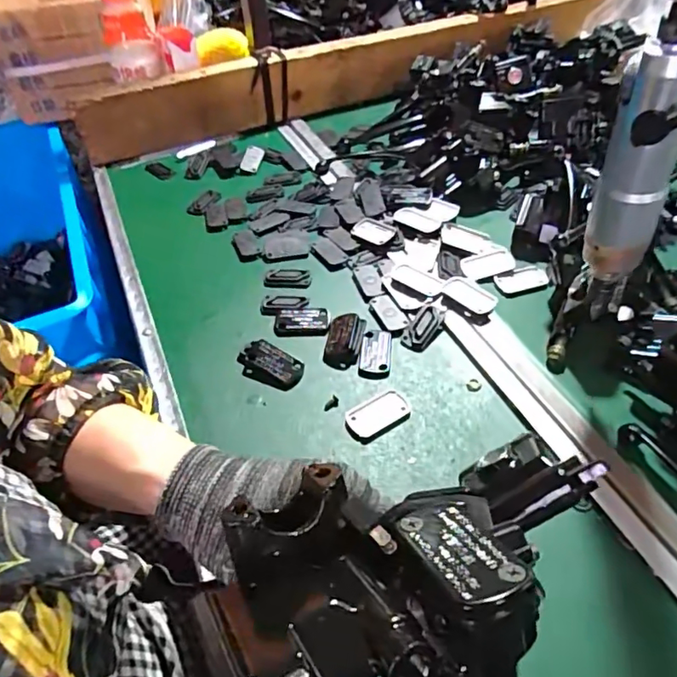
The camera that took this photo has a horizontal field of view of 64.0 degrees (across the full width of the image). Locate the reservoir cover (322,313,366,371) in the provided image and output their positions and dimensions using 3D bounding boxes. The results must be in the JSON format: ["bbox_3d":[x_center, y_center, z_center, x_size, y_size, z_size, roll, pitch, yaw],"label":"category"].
[{"bbox_3d":[0.005,-0.001,0.493,0.032,0.014,0.060,4,48,8],"label":"reservoir cover"}]

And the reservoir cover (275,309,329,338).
[{"bbox_3d":[-0.035,-0.016,0.514,0.051,0.006,0.034,-2,48,3],"label":"reservoir cover"}]

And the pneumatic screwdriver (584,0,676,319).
[{"bbox_3d":[0.184,-0.112,0.327,0.042,0.246,0.052,22,53,22],"label":"pneumatic screwdriver"}]

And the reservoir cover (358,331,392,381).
[{"bbox_3d":[0.033,0.013,0.483,0.026,0.005,0.053,4,49,8],"label":"reservoir cover"}]

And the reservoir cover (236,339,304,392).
[{"bbox_3d":[-0.061,0.022,0.477,0.062,0.013,0.033,19,52,20],"label":"reservoir cover"}]

